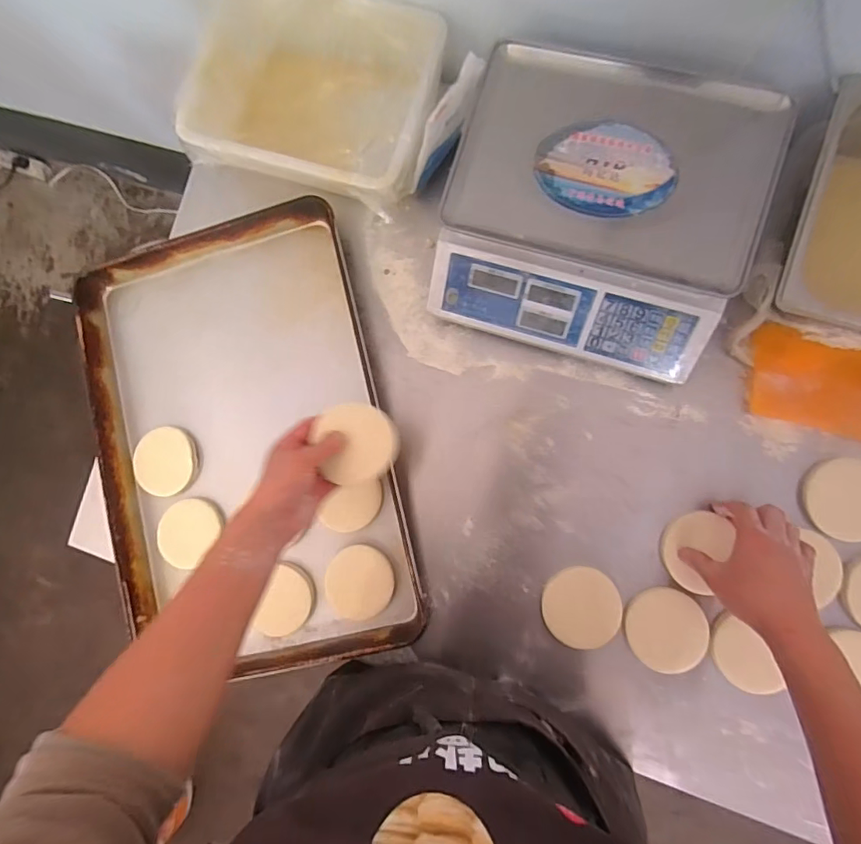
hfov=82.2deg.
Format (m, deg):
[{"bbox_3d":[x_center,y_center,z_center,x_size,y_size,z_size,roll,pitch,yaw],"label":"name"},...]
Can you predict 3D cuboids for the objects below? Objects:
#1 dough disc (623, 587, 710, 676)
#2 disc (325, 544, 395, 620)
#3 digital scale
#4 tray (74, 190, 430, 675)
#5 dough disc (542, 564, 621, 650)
[{"bbox_3d":[0.283,0.247,0.588,0.088,0.015,0.091,-2,78,10],"label":"dough disc"},{"bbox_3d":[-0.093,0.211,0.646,0.089,0.011,0.095,9,87,9],"label":"disc"},{"bbox_3d":[0.194,-0.248,0.590,0.342,0.115,0.317,18,88,9],"label":"digital scale"},{"bbox_3d":[-0.258,0.026,0.684,0.400,0.048,0.600,-15,84,7],"label":"tray"},{"bbox_3d":[0.188,0.231,0.615,0.092,0.013,0.095,-1,86,8],"label":"dough disc"}]

